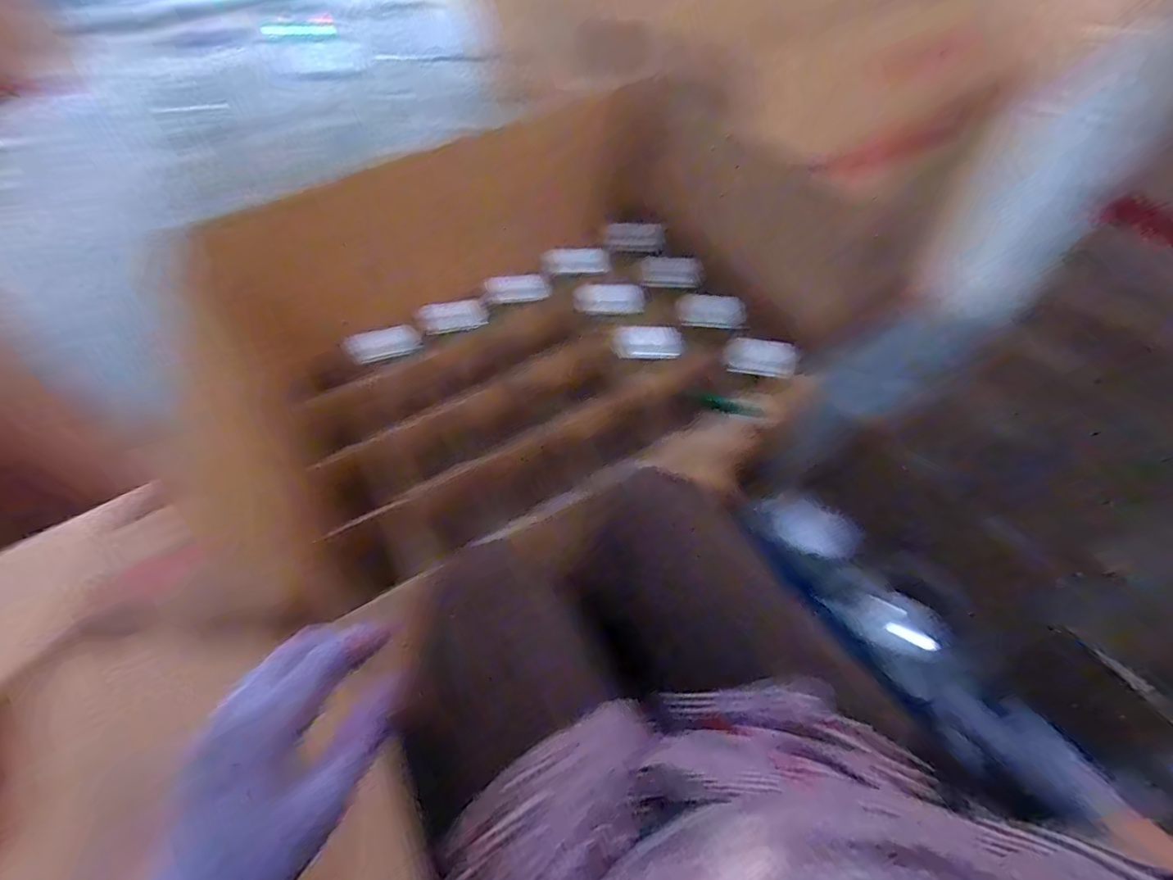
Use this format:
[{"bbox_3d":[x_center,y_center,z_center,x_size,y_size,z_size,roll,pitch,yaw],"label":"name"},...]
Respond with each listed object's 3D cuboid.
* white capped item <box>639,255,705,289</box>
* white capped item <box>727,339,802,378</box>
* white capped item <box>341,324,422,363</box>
[{"bbox_3d":[0.135,-0.263,0.781,0.113,0.035,0.040,-4,53,-19],"label":"white capped item"},{"bbox_3d":[0.233,-0.108,0.664,0.092,0.017,0.047,7,93,7],"label":"white capped item"},{"bbox_3d":[-0.315,-0.150,0.776,0.109,0.035,0.029,-17,55,-26],"label":"white capped item"}]

